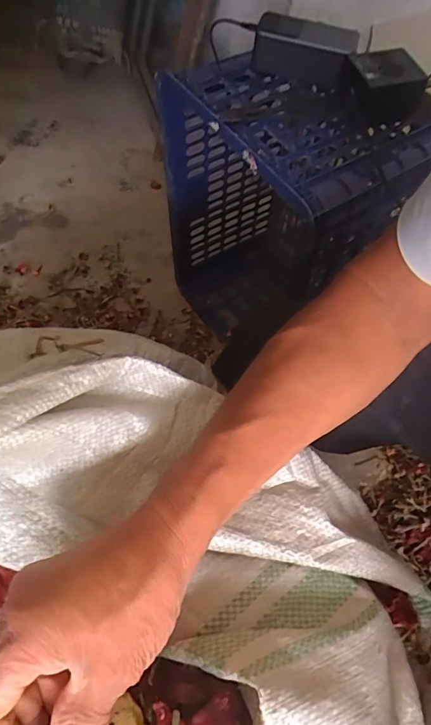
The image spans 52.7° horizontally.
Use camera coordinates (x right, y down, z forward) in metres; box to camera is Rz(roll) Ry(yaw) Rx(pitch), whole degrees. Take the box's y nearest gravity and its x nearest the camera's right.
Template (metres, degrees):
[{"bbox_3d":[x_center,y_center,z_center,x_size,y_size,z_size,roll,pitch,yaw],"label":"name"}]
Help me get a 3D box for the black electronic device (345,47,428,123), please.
[{"bbox_3d":[0.209,-0.345,0.547,0.081,0.057,0.069,-9,61,-6],"label":"black electronic device"}]

